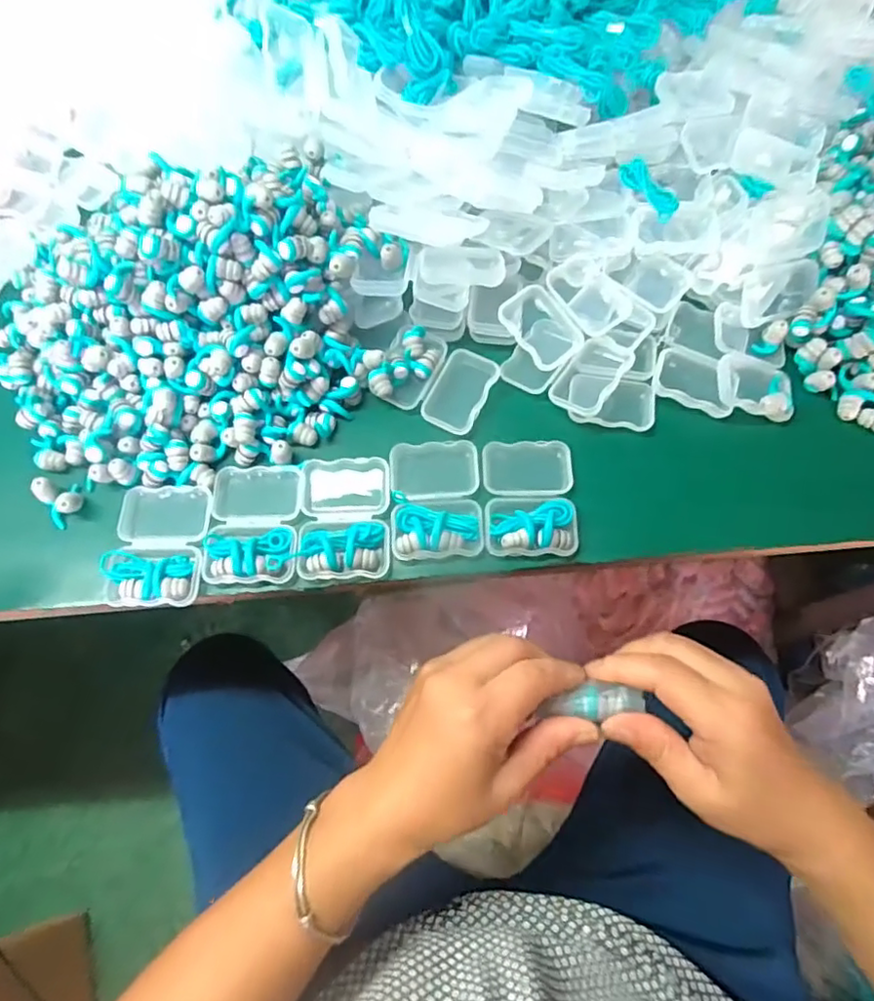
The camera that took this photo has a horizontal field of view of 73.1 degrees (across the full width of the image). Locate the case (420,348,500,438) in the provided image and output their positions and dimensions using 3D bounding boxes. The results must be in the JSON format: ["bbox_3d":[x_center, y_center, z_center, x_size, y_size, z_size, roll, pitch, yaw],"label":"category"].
[{"bbox_3d":[0.015,-0.072,0.395,0.036,0.016,0.055,26,72,11],"label":"case"}]

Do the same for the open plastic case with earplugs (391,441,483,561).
[{"bbox_3d":[-0.001,-0.001,0.365,0.055,0.014,0.074,-2,69,1],"label":"open plastic case with earplugs"}]

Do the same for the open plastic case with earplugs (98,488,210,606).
[{"bbox_3d":[-0.171,0.026,0.361,0.057,0.017,0.076,-2,69,1],"label":"open plastic case with earplugs"}]

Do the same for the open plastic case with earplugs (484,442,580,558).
[{"bbox_3d":[0.058,-0.003,0.364,0.056,0.017,0.074,-1,69,1],"label":"open plastic case with earplugs"}]

